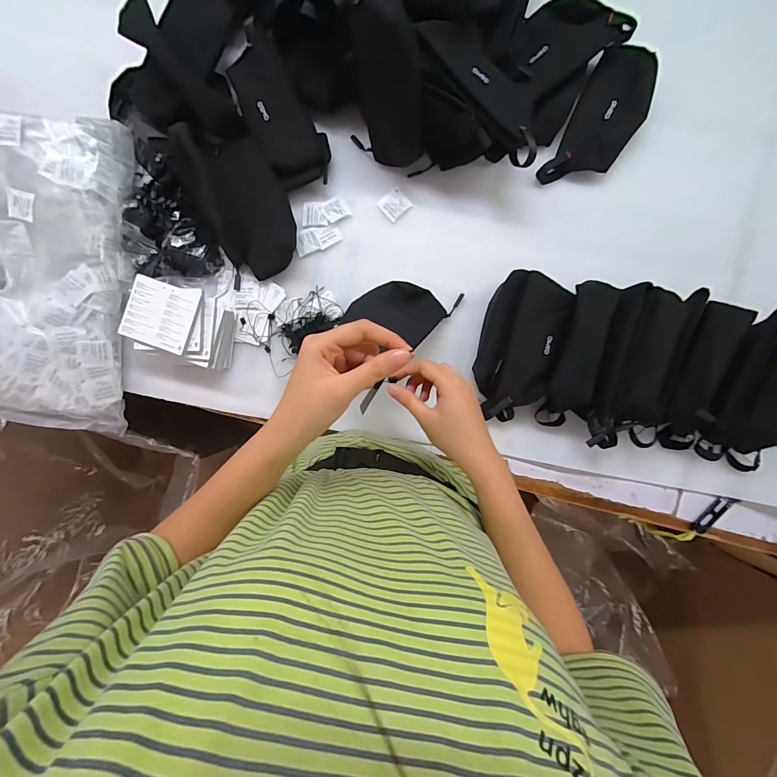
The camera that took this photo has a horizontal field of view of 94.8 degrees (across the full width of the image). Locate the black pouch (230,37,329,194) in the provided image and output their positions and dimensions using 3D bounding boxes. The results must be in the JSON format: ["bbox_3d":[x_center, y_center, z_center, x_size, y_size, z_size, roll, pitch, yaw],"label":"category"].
[{"bbox_3d":[-0.165,-0.408,0.541,0.094,0.044,0.220,-30,89,3],"label":"black pouch"}]

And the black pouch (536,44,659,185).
[{"bbox_3d":[0.315,-0.391,0.527,0.093,0.034,0.205,28,92,2],"label":"black pouch"}]

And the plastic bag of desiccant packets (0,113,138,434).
[{"bbox_3d":[-0.576,-0.174,0.531,0.343,0.070,0.451,4,91,2],"label":"plastic bag of desiccant packets"}]

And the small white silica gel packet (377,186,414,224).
[{"bbox_3d":[0.010,-0.287,0.557,0.042,0.004,0.042,-41,89,3],"label":"small white silica gel packet"}]

